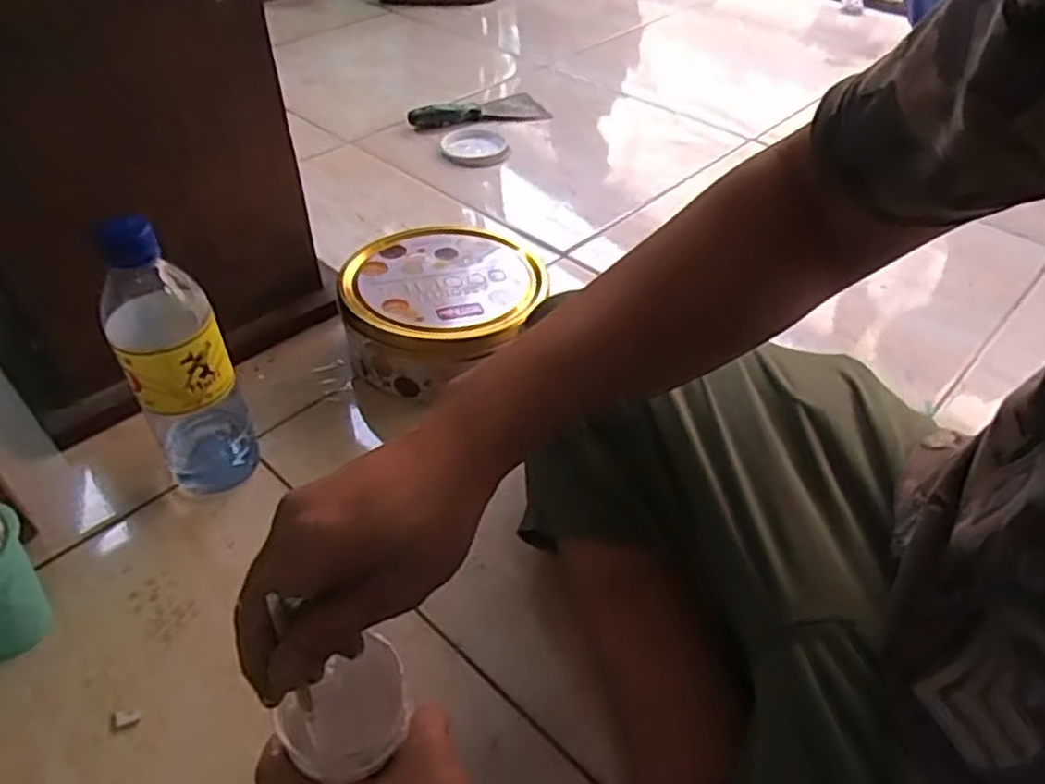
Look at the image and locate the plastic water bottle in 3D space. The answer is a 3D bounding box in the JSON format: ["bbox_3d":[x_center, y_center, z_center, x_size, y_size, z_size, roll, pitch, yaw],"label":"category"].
[{"bbox_3d":[-0.243,-0.019,0.522,0.070,0.211,0.066,-23,49,-23],"label":"plastic water bottle"}]

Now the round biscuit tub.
[{"bbox_3d":[-0.077,-0.072,0.675,0.174,0.083,0.183,0,44,0],"label":"round biscuit tub"}]

